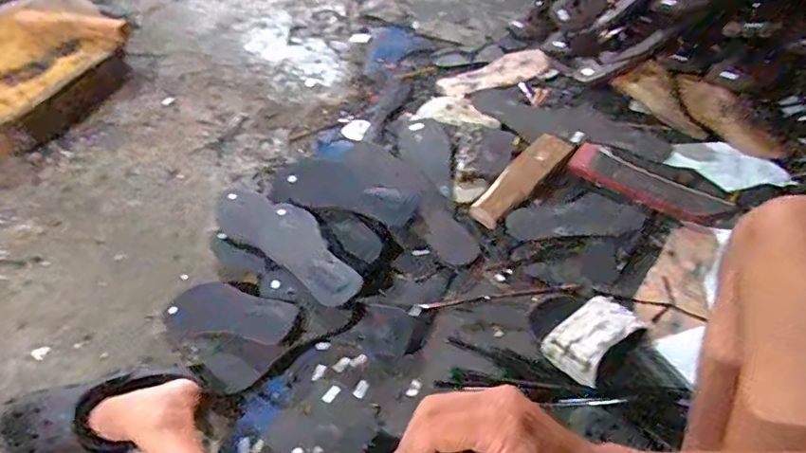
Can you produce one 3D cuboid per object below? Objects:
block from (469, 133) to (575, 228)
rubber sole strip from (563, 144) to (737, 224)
[{"bbox_3d":[0.203,-0.085,0.876,0.064,0.032,0.217,37,67,25],"label":"block"},{"bbox_3d":[0.403,-0.071,0.867,0.245,0.043,0.052,29,64,22],"label":"rubber sole strip"}]

